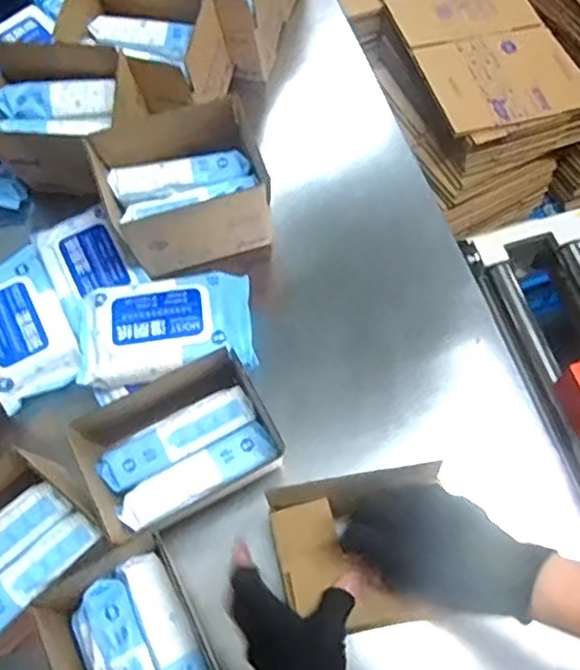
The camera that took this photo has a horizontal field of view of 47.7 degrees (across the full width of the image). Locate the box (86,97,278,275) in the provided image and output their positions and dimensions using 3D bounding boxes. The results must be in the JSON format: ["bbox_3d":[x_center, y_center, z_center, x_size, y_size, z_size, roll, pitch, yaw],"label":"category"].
[{"bbox_3d":[-0.111,-0.152,0.713,0.166,0.128,0.125,-16,68,-4],"label":"box"}]

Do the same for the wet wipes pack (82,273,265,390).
[{"bbox_3d":[-0.130,-0.006,0.683,0.184,0.043,0.109,-12,68,-3],"label":"wet wipes pack"}]

